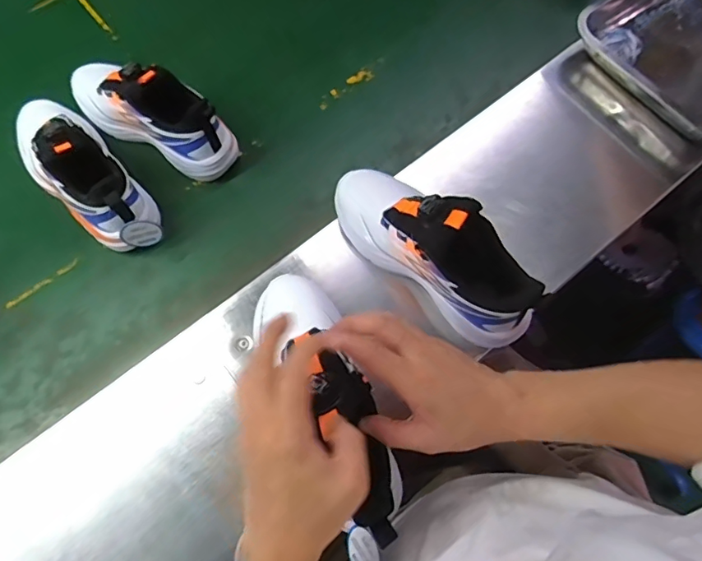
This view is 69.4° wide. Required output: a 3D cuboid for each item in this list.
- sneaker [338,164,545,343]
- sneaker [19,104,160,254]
[{"bbox_3d":[0.079,-0.044,0.514,0.083,0.137,0.247,-38,72,-12],"label":"sneaker"},{"bbox_3d":[-0.335,-0.142,0.617,0.096,0.127,0.243,-39,72,-12],"label":"sneaker"}]

